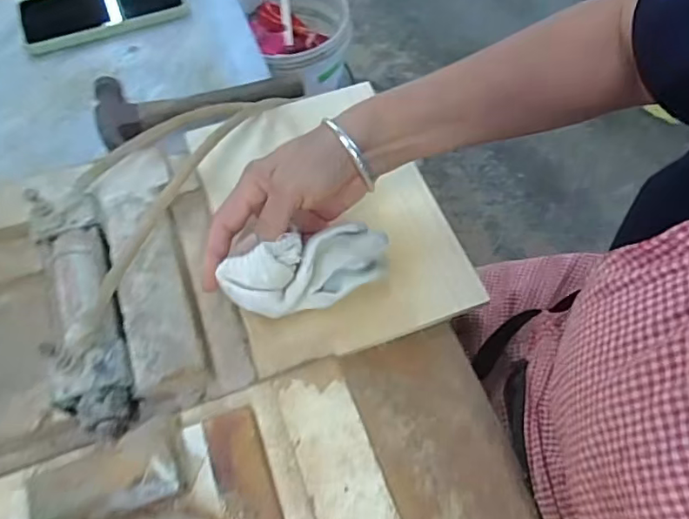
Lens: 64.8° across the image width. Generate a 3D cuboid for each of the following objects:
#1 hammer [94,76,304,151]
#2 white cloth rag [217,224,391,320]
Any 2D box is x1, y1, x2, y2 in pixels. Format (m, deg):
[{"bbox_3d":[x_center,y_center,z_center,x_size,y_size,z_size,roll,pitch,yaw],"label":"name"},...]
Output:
[{"bbox_3d":[-0.140,-0.158,0.512,0.187,0.021,0.076,-22,63,-12],"label":"hammer"},{"bbox_3d":[-0.024,0.008,0.359,0.105,0.035,0.042,-15,62,-10],"label":"white cloth rag"}]

